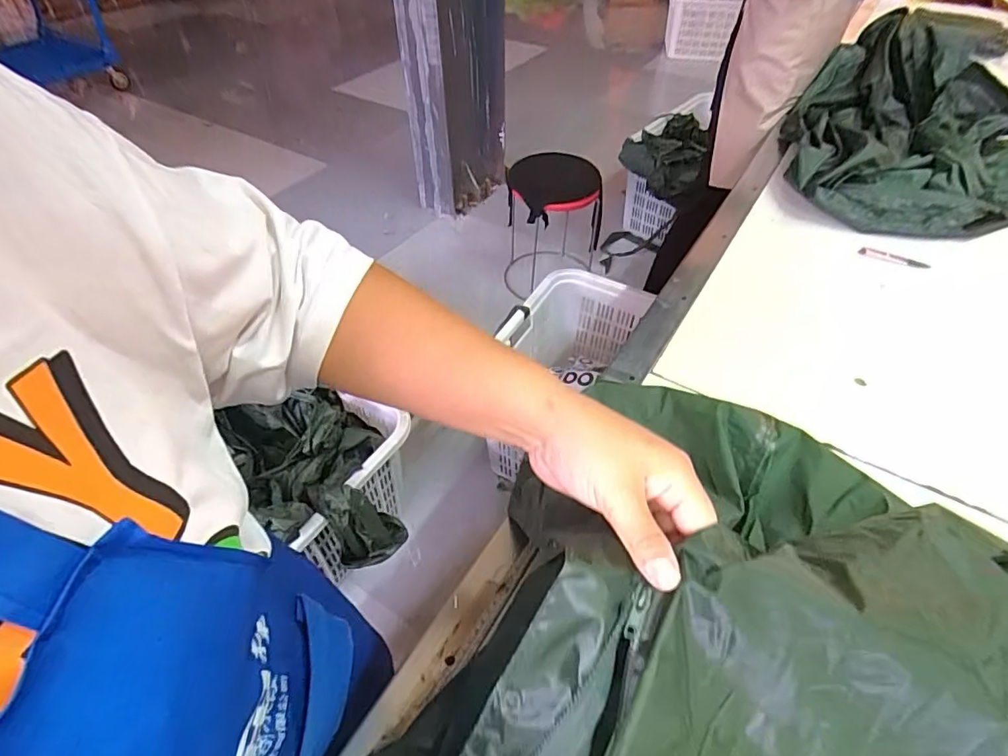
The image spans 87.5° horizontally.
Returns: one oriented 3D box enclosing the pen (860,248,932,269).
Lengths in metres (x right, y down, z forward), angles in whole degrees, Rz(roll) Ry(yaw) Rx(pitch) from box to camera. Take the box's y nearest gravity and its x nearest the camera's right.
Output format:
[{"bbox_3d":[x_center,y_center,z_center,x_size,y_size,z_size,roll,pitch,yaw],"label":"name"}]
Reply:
[{"bbox_3d":[0.673,-0.205,0.909,0.104,0.010,0.012,24,53,20],"label":"pen"}]

